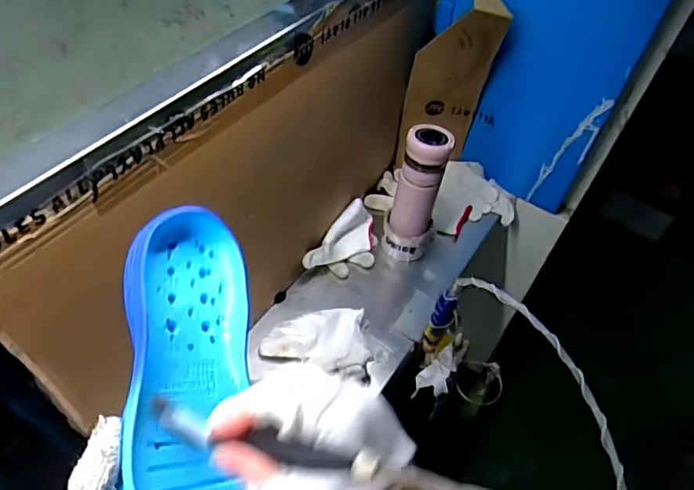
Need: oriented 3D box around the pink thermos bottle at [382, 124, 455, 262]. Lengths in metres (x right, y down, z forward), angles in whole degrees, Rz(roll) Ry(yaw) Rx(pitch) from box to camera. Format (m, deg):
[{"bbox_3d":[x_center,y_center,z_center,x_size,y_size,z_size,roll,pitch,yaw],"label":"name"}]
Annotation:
[{"bbox_3d":[0.110,-0.072,0.856,0.078,0.233,0.069,14,48,5],"label":"pink thermos bottle"}]

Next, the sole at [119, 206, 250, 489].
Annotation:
[{"bbox_3d":[-0.102,0.094,0.355,0.089,0.038,0.253,5,59,-34],"label":"sole"}]

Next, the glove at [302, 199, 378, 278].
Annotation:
[{"bbox_3d":[0.004,0.006,0.898,0.080,0.063,0.163,29,51,18],"label":"glove"}]

